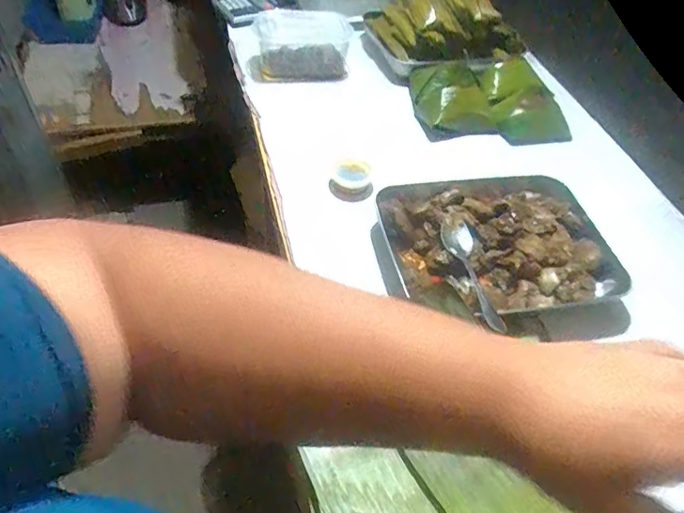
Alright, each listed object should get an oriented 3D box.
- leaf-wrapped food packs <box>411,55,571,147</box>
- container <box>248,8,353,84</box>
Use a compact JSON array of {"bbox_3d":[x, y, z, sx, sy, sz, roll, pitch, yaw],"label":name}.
[{"bbox_3d":[0.215,-0.241,0.796,0.206,0.053,0.172,-7,50,-13],"label":"leaf-wrapped food packs"},{"bbox_3d":[-0.069,-0.341,0.847,0.157,0.091,0.071,-13,52,-18],"label":"container"}]

